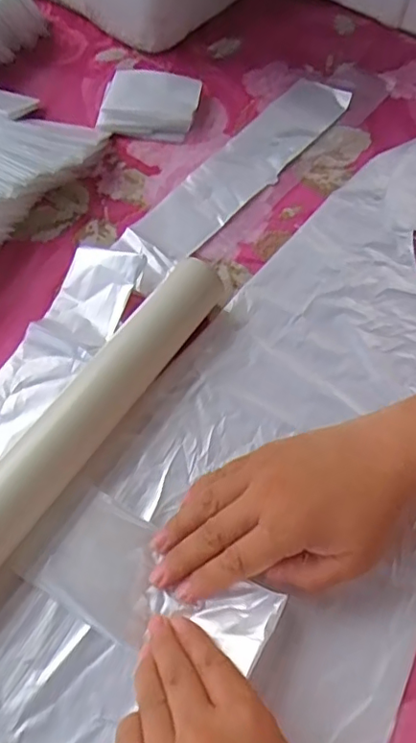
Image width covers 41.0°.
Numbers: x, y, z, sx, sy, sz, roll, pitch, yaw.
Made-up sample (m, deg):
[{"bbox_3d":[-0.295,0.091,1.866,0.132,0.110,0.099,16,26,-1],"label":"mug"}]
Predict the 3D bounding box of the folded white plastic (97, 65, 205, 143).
[{"bbox_3d":[-0.054,-0.249,0.518,0.085,0.019,0.074,10,60,2],"label":"folded white plastic"}]

